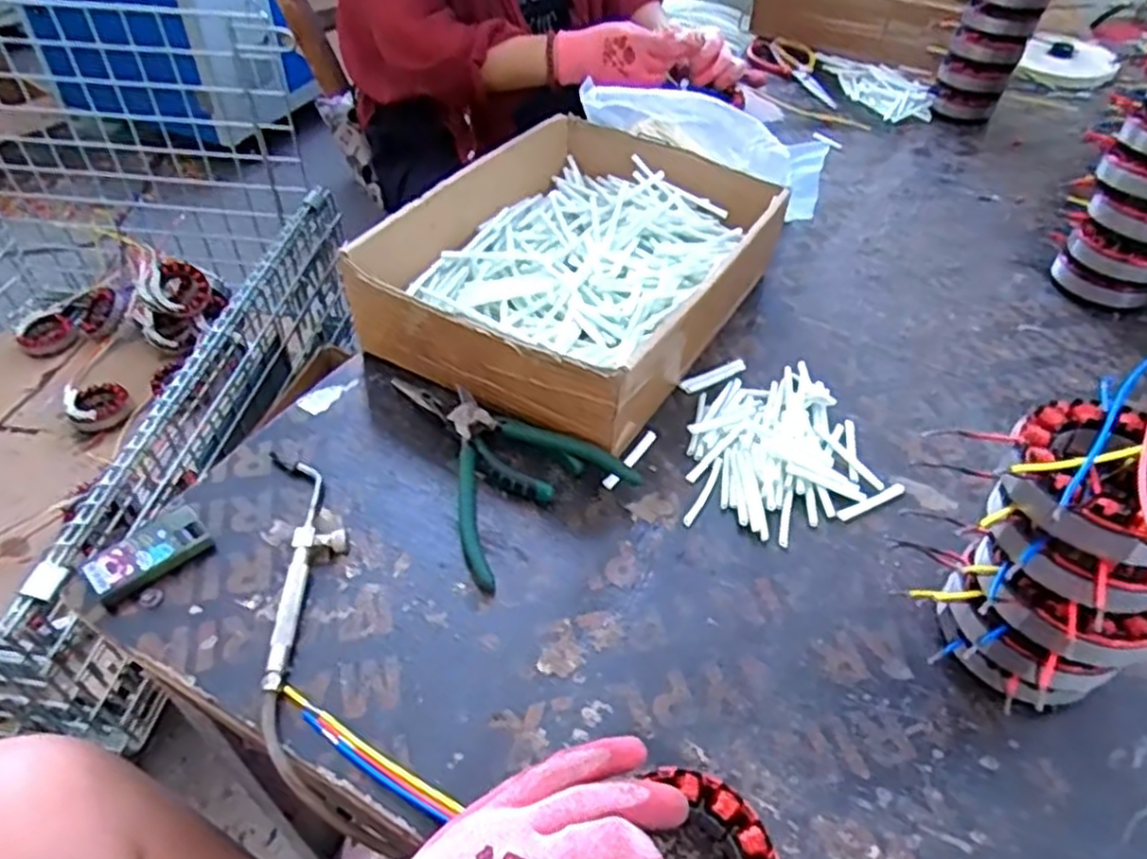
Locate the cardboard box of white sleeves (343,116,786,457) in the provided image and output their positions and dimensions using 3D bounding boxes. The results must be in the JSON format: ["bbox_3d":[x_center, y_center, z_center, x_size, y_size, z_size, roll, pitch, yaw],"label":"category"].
[{"bbox_3d":[0.011,-0.138,0.630,0.238,0.093,0.332,26,50,21],"label":"cardboard box of white sleeves"}]

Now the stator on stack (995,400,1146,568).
[{"bbox_3d":[0.252,0.023,0.348,0.084,0.035,0.086,-24,52,-23],"label":"stator on stack"}]

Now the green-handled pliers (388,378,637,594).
[{"bbox_3d":[-0.061,0.012,0.518,0.125,0.032,0.173,-31,55,-28],"label":"green-handled pliers"}]

